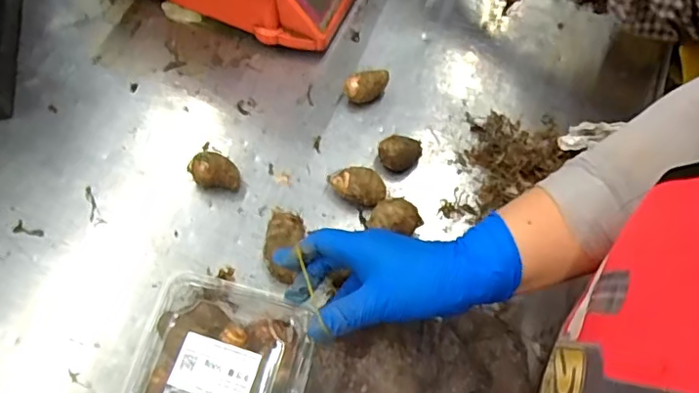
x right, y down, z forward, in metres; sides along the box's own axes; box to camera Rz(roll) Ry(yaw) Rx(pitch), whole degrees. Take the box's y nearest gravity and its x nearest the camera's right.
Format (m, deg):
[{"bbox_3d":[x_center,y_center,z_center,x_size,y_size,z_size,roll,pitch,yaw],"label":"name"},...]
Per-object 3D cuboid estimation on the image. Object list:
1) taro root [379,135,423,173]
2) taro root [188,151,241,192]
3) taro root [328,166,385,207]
[{"bbox_3d":[0.050,-0.040,0.562,0.042,0.034,0.032,9,67,3],"label":"taro root"},{"bbox_3d":[-0.133,-0.024,0.547,0.044,0.030,0.031,0,67,-1],"label":"taro root"},{"bbox_3d":[0.008,-0.010,0.547,0.057,0.035,0.031,24,68,9],"label":"taro root"}]

